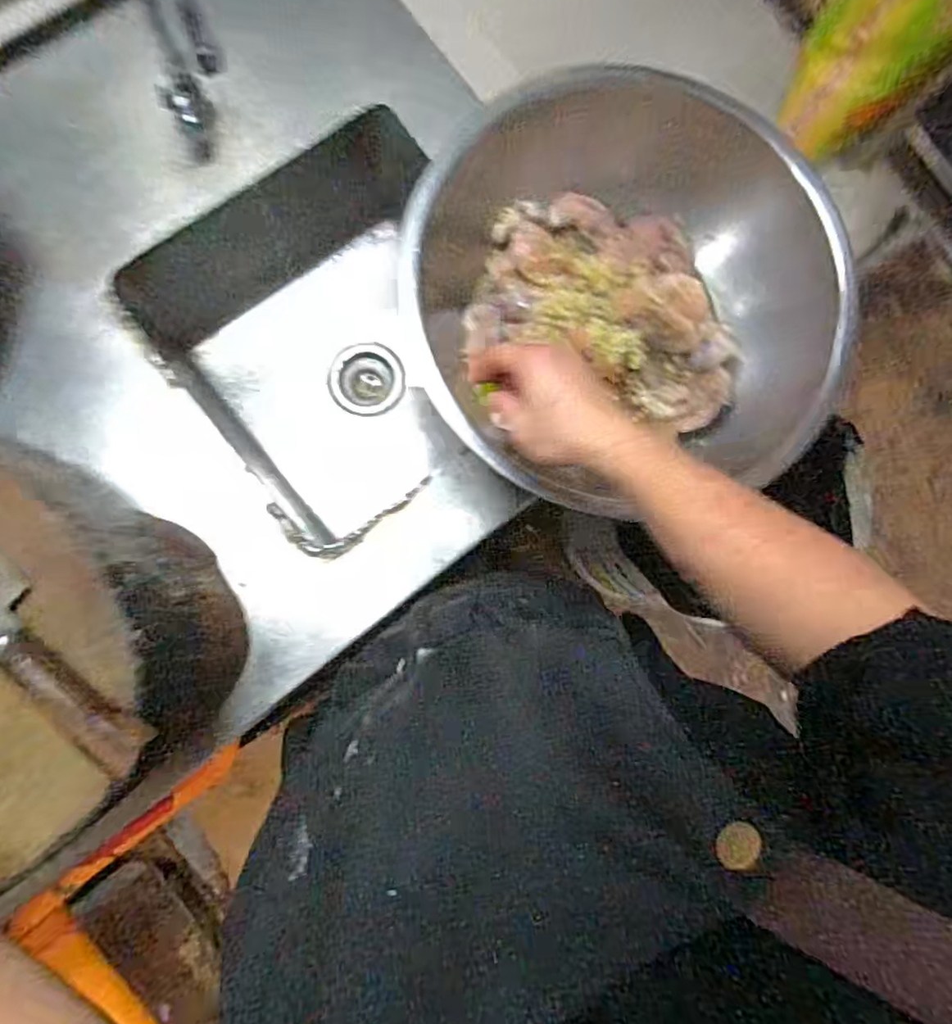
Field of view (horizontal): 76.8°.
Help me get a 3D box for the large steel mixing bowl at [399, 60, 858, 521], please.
[{"bbox_3d":[0.159,-0.228,0.643,0.411,0.134,0.403,-8,85,-7],"label":"large steel mixing bowl"}]

